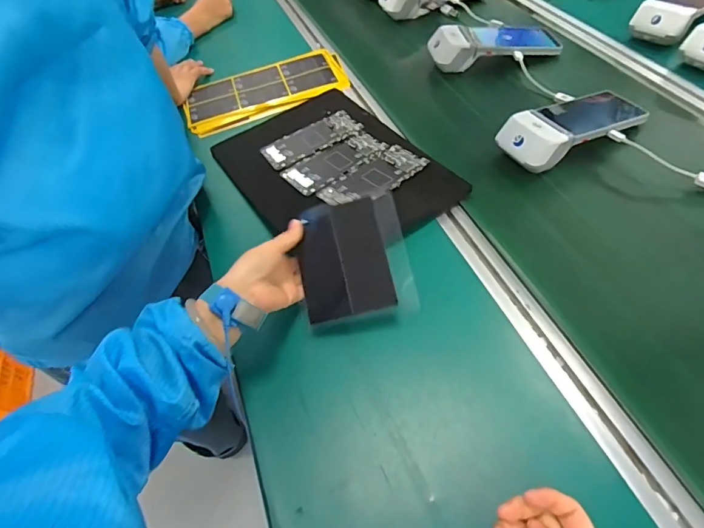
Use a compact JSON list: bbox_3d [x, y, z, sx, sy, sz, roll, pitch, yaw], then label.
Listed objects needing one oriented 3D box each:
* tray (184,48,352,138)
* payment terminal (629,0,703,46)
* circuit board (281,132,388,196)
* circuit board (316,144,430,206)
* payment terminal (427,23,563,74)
[{"bbox_3d":[-0.159,-0.324,0.809,0.297,0.022,0.165,-18,55,-9],"label":"tray"},{"bbox_3d":[0.600,-0.467,0.793,0.219,0.064,0.093,-39,56,-21],"label":"payment terminal"},{"bbox_3d":[-0.025,-0.149,0.640,0.151,0.009,0.074,-31,58,-17],"label":"circuit board"},{"bbox_3d":[0.031,-0.120,0.603,0.151,0.009,0.074,-35,52,-19],"label":"circuit board"},{"bbox_3d":[0.253,-0.392,0.776,0.235,0.061,0.091,-9,51,1],"label":"payment terminal"}]

